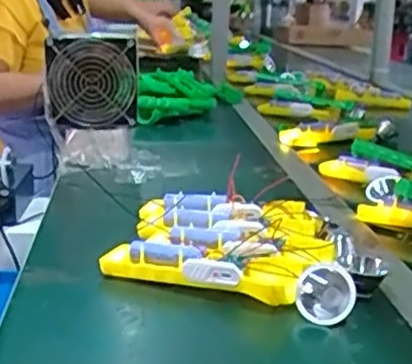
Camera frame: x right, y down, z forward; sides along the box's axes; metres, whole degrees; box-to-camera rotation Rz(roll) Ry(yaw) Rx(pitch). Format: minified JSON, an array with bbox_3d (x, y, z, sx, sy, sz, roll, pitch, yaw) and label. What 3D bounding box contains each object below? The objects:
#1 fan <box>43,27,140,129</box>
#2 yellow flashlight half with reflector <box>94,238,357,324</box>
[{"bbox_3d":[-0.153,-0.136,0.921,0.122,0.121,0.037,-8,18,-16],"label":"fan"},{"bbox_3d":[0.016,0.074,0.553,0.208,0.037,0.054,8,17,24],"label":"yellow flashlight half with reflector"}]

